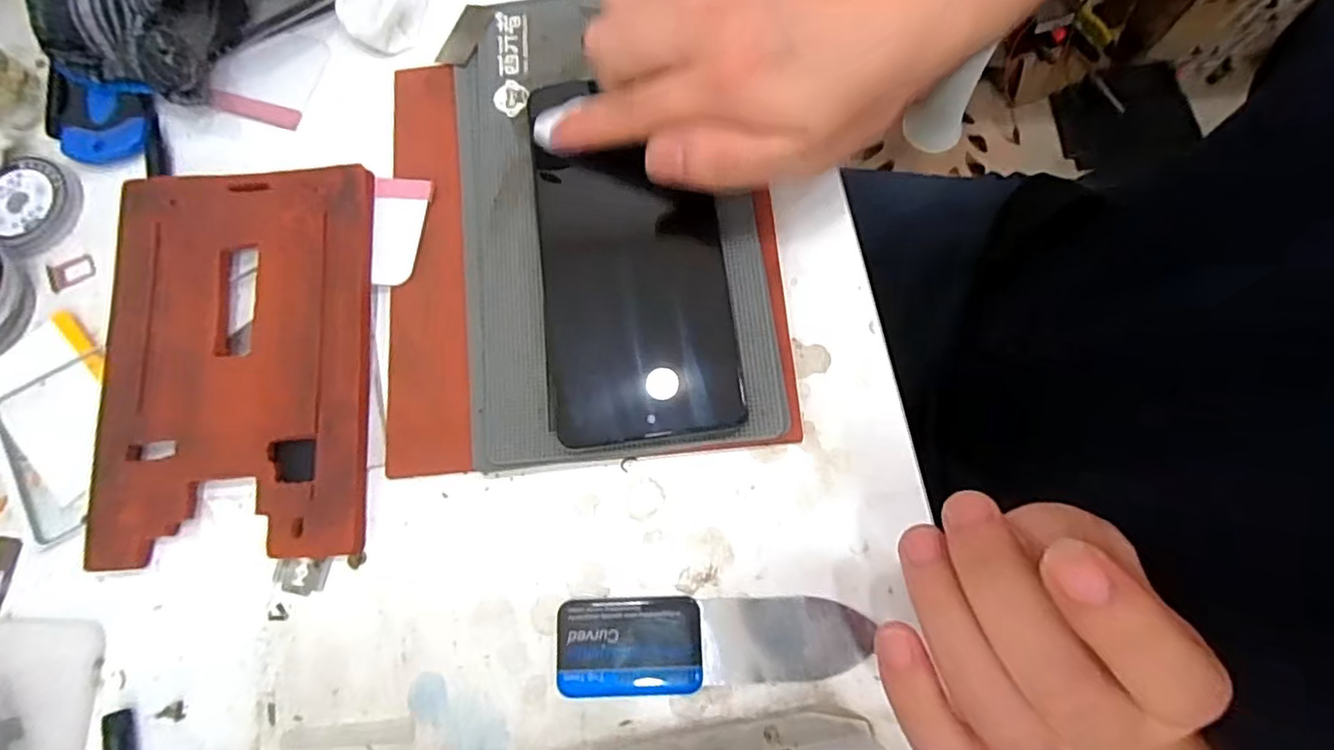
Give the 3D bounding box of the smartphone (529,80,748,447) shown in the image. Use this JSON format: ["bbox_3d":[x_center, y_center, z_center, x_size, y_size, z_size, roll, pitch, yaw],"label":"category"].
[{"bbox_3d":[-0.014,-0.049,0.273,0.078,0.015,0.156,-5,67,-6],"label":"smartphone"}]

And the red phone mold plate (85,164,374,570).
[{"bbox_3d":[-0.182,-0.008,0.269,0.111,0.015,0.165,-6,76,0],"label":"red phone mold plate"}]

